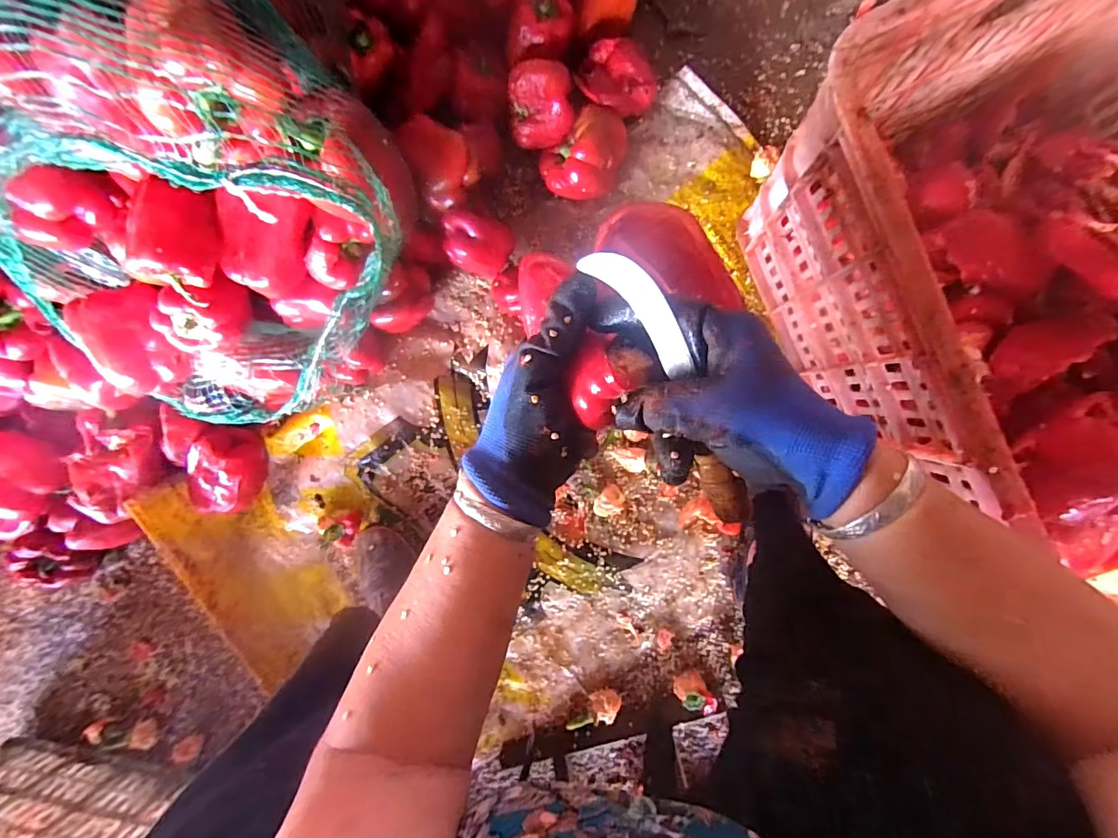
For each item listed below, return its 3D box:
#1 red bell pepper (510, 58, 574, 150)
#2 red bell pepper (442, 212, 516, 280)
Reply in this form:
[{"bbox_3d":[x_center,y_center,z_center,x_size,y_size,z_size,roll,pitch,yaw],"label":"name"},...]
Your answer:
[{"bbox_3d":[-0.022,-0.361,0.543,0.071,0.059,0.065,1,92,7],"label":"red bell pepper"},{"bbox_3d":[-0.099,-0.210,0.578,0.077,0.070,0.061,13,93,6],"label":"red bell pepper"}]

